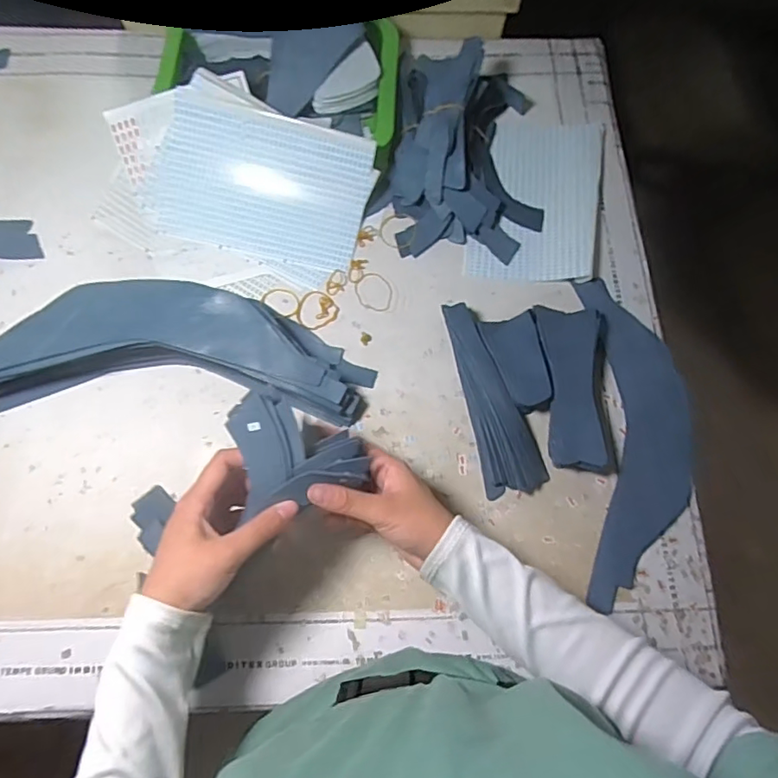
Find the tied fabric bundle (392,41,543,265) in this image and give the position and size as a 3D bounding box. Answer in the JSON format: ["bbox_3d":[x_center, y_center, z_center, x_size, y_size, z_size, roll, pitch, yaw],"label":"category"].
[{"bbox_3d":[0.088,-0.262,0.591,0.164,0.065,0.238,3,71,-1],"label":"tied fabric bundle"}]

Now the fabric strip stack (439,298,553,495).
[{"bbox_3d":[0.100,0.004,0.526,0.055,0.025,0.186,-11,72,-6],"label":"fabric strip stack"}]

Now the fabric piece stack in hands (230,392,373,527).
[{"bbox_3d":[-0.062,0.043,0.389,0.091,0.050,0.074,-4,71,-4],"label":"fabric piece stack in hands"}]

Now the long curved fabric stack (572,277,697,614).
[{"bbox_3d":[0.234,0.039,0.518,0.096,0.017,0.305,5,71,-1],"label":"long curved fabric stack"}]

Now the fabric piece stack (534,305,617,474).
[{"bbox_3d":[0.177,-0.002,0.518,0.070,0.034,0.152,2,71,-2],"label":"fabric piece stack"}]

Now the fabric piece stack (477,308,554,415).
[{"bbox_3d":[0.121,-0.023,0.525,0.050,0.029,0.089,-11,72,-6],"label":"fabric piece stack"}]

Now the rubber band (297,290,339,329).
[{"bbox_3d":[-0.074,-0.080,0.556,0.041,0.004,0.039,1,71,-2],"label":"rubber band"}]

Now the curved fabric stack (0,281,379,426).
[{"bbox_3d":[-0.196,-0.037,0.507,0.346,0.057,0.106,2,71,-2],"label":"curved fabric stack"}]

